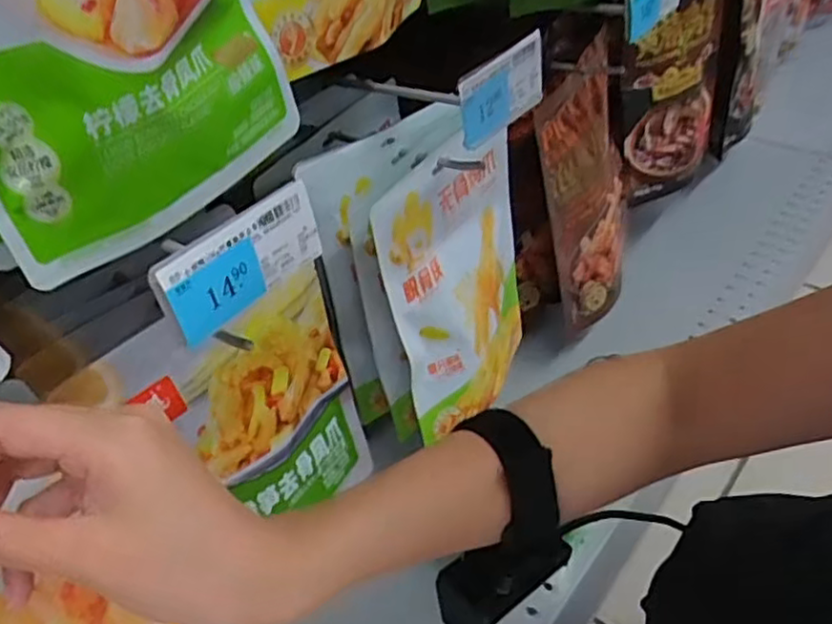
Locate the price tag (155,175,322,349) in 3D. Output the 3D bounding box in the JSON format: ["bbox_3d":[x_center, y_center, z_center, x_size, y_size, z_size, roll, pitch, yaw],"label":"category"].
[{"bbox_3d":[-0.072,-0.022,0.296,0.005,0.038,0.078,26,51,31],"label":"price tag"}]

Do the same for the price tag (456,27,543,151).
[{"bbox_3d":[0.051,-0.128,0.400,0.005,0.047,0.075,28,57,33],"label":"price tag"}]

